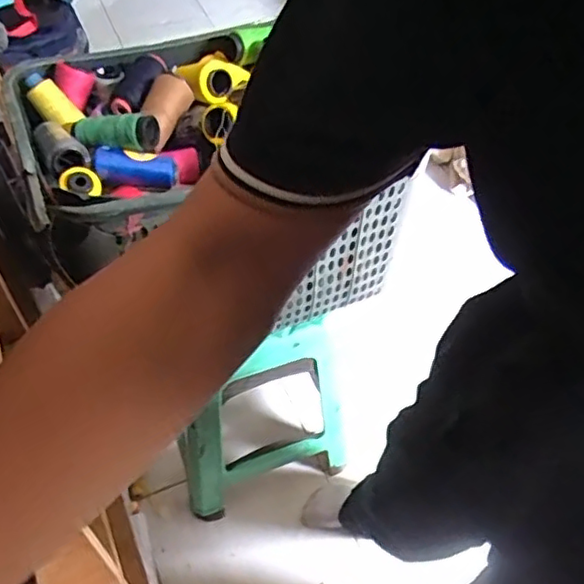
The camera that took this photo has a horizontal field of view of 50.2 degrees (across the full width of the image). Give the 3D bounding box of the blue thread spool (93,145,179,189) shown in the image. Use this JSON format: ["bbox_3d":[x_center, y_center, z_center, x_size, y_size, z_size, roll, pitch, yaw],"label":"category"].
[{"bbox_3d":[-0.213,-0.168,0.845,0.108,0.040,0.039,4,45,-28],"label":"blue thread spool"}]

